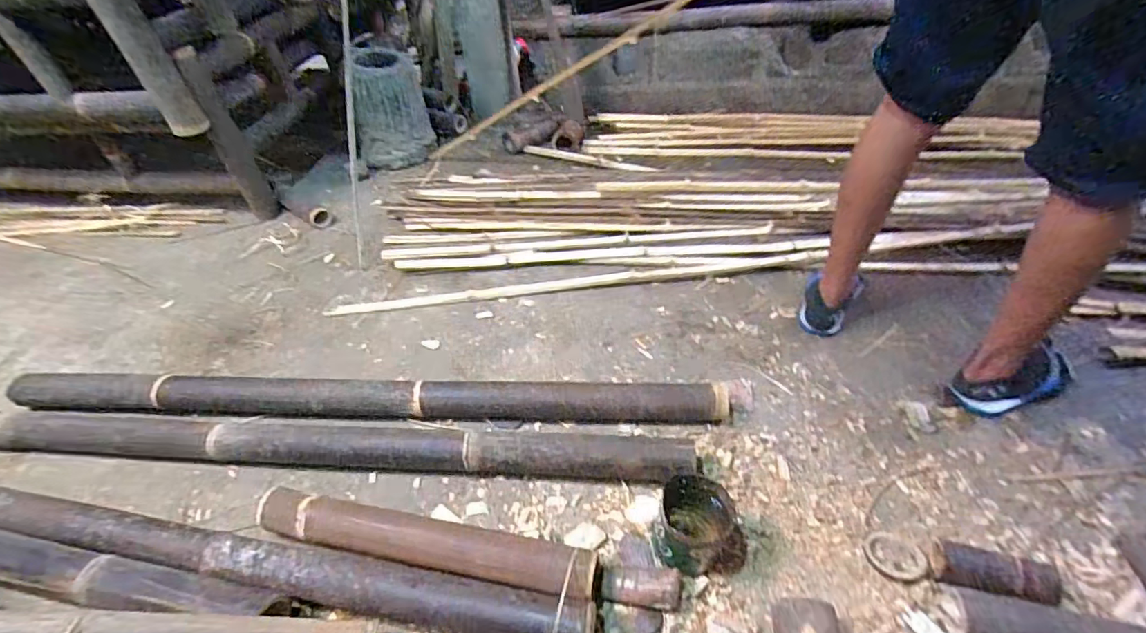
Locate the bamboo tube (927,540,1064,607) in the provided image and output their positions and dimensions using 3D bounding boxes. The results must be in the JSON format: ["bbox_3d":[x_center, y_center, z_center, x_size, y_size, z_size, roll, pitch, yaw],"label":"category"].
[{"bbox_3d":[0.570,0.354,0.691,0.144,0.051,0.056,11,44,18],"label":"bamboo tube"}]

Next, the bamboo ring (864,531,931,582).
[{"bbox_3d":[0.462,0.341,0.727,0.076,0.014,0.070,-4,42,3],"label":"bamboo ring"}]

